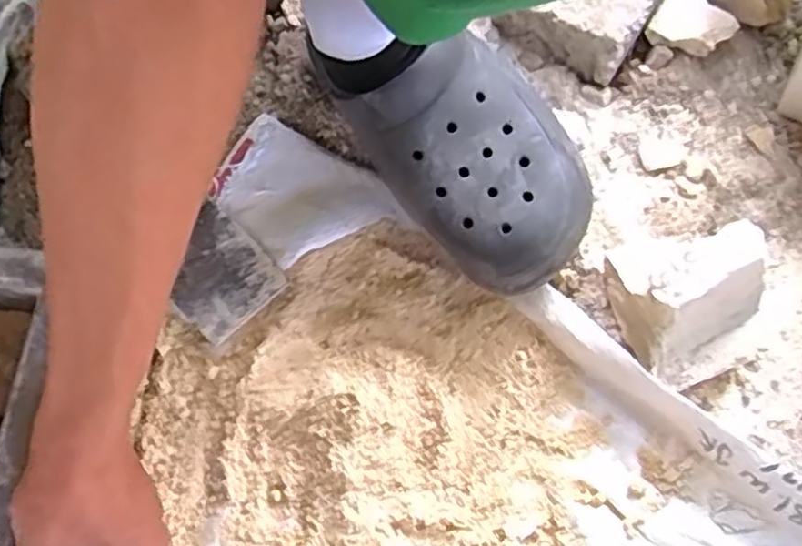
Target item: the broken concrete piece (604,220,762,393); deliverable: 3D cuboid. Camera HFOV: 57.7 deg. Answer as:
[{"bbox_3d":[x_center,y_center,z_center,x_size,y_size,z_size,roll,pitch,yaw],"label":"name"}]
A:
[{"bbox_3d":[0.184,0.017,0.464,0.080,0.077,0.097,-14,73,-3],"label":"broken concrete piece"}]

